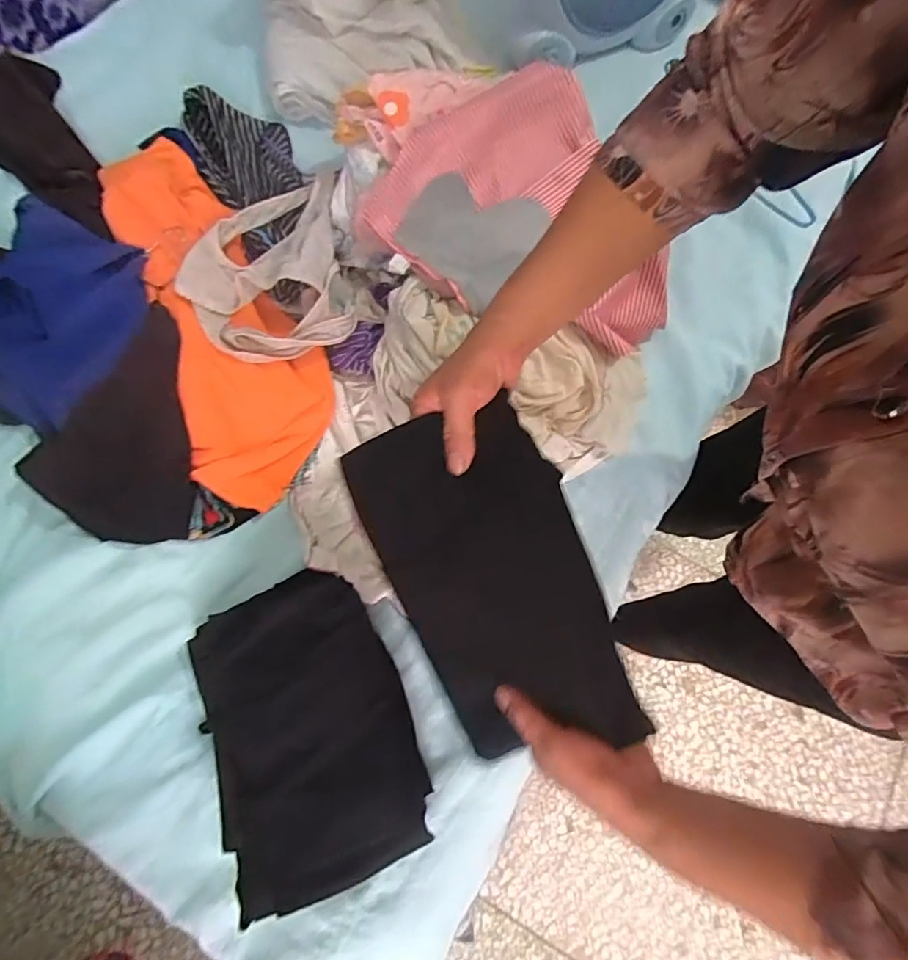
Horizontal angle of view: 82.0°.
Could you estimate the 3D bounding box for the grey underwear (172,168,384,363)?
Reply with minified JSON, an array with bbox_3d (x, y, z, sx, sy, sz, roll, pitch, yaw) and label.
[{"bbox_3d":[-0.243,-0.287,0.691,0.226,0.082,0.282,-22,75,-9],"label":"grey underwear"}]

